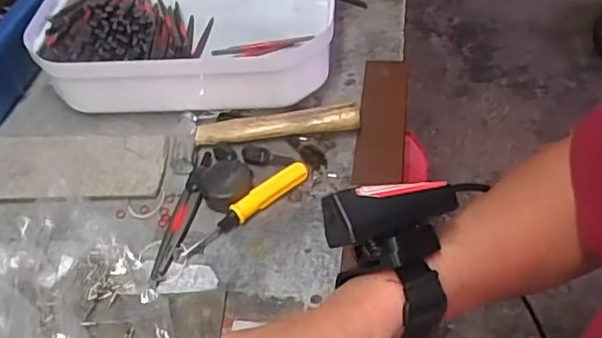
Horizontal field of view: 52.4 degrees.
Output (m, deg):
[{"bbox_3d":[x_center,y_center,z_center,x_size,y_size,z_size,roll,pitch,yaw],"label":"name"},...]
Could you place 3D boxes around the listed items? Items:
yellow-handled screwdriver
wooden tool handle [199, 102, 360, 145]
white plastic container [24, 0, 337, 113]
[{"bbox_3d":[-0.041,0.028,0.458,0.113,0.018,0.017,-33,51,-24],"label":"yellow-handled screwdriver"},{"bbox_3d":[-0.020,-0.036,0.509,0.135,0.023,0.019,-5,45,1],"label":"wooden tool handle"},{"bbox_3d":[-0.104,-0.137,0.584,0.261,0.070,0.213,0,45,6],"label":"white plastic container"}]

